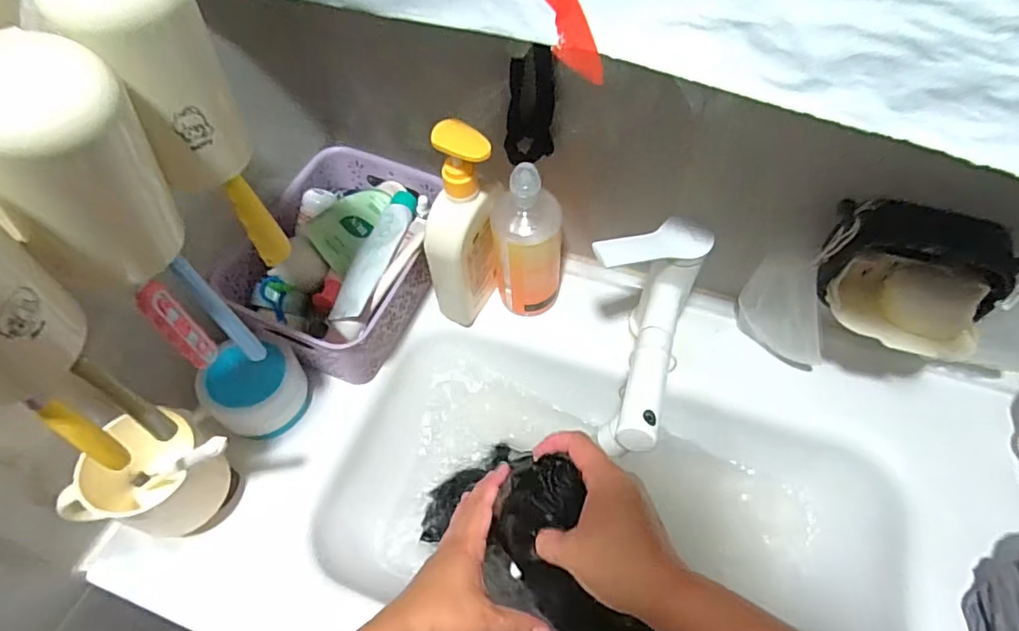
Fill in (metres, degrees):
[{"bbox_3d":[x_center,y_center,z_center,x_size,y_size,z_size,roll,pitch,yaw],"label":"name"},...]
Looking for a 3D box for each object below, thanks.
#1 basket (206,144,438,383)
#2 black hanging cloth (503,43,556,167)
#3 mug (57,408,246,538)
[{"bbox_3d":[-0.169,-0.058,0.606,0.160,0.108,0.241,15,57,12],"label":"basket"},{"bbox_3d":[0.018,-0.189,0.509,0.044,0.110,0.018,-1,55,1],"label":"black hanging cloth"},{"bbox_3d":[-0.293,0.147,0.472,0.073,0.102,0.102,24,59,18],"label":"mug"}]

